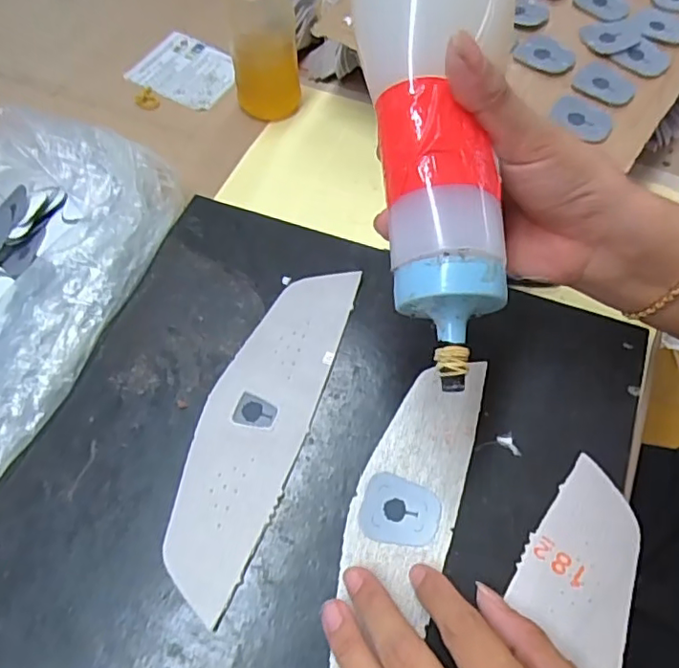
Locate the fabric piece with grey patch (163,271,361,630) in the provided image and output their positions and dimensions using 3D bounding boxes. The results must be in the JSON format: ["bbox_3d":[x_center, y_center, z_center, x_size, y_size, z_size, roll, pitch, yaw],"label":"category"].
[{"bbox_3d":[-0.045,0.044,0.318,0.055,0.004,0.193,17,63,10],"label":"fabric piece with grey patch"}]

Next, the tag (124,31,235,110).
[{"bbox_3d":[-0.132,-0.229,0.501,0.094,0.005,0.068,27,66,17],"label":"tag"}]

